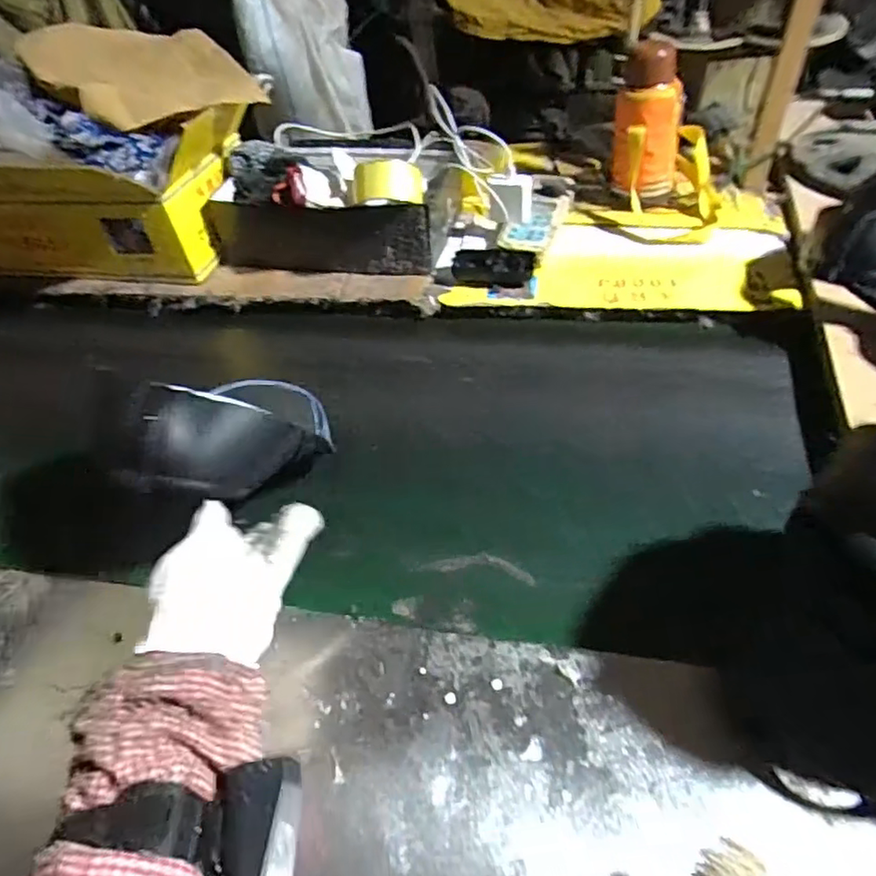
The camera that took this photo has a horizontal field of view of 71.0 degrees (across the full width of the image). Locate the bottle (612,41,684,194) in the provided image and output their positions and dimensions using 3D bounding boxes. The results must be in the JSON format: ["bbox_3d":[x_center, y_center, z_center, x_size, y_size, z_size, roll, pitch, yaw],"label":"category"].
[{"bbox_3d":[0.298,-0.434,0.871,0.096,0.193,0.088,10,48,16],"label":"bottle"}]

